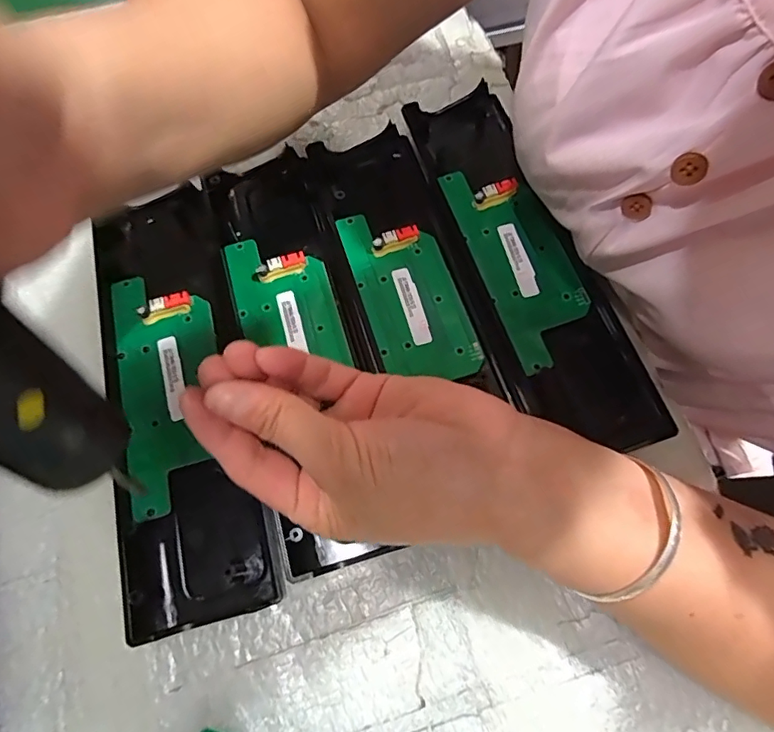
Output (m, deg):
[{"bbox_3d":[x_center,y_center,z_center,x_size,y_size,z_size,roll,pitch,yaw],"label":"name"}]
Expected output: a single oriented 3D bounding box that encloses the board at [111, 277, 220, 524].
[{"bbox_3d":[-0.120,0.012,0.272,0.052,0.010,0.128,-10,71,-2],"label":"board"}]

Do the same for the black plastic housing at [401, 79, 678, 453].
[{"bbox_3d":[0.081,-0.066,0.305,0.068,0.026,0.246,-18,72,-5],"label":"black plastic housing"}]

